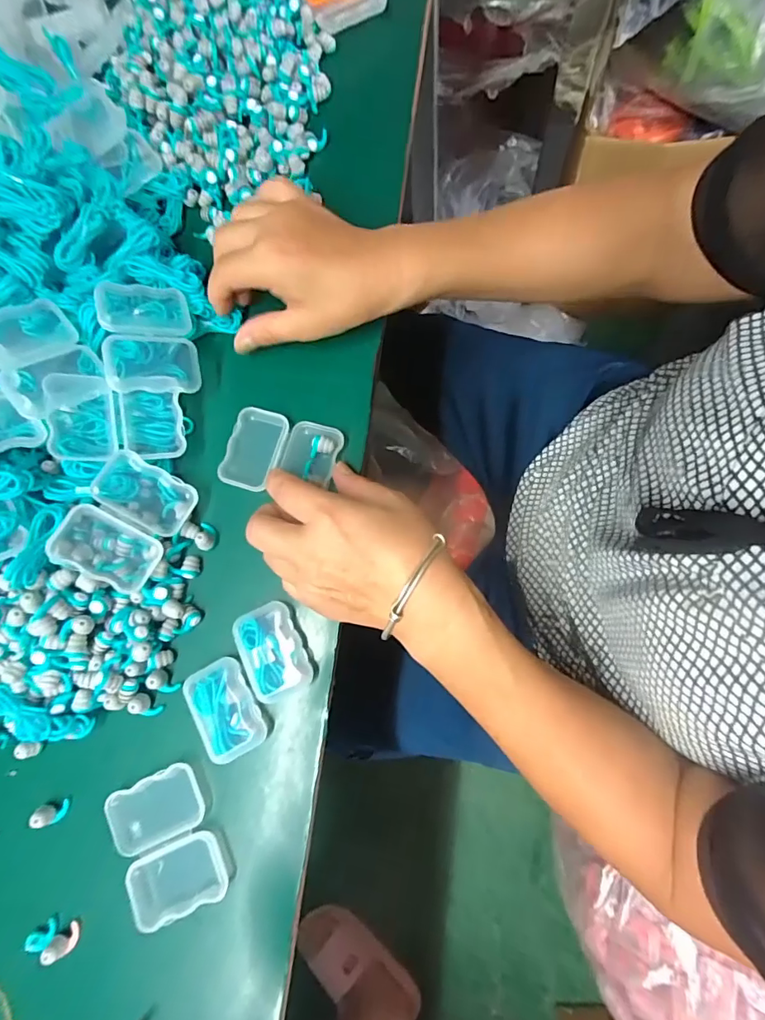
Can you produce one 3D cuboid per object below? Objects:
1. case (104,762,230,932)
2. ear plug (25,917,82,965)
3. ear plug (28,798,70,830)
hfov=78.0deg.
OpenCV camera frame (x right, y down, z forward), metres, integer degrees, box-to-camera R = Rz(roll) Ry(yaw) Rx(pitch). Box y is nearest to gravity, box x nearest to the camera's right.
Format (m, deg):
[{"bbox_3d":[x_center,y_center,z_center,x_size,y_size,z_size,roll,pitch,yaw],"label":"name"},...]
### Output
[{"bbox_3d":[-0.126,0.194,0.275,0.053,0.011,0.073,-27,77,0],"label":"case"},{"bbox_3d":[-0.187,0.245,0.269,0.024,0.014,0.019,-36,77,-2],"label":"ear plug"},{"bbox_3d":[-0.199,0.182,0.283,0.012,0.017,0.012,-1,78,5],"label":"ear plug"}]

